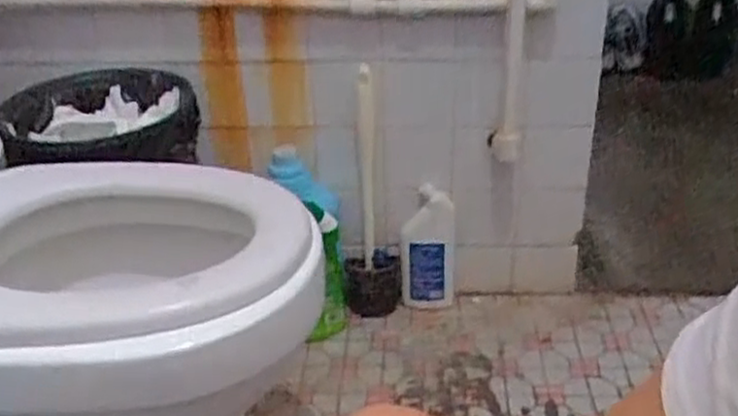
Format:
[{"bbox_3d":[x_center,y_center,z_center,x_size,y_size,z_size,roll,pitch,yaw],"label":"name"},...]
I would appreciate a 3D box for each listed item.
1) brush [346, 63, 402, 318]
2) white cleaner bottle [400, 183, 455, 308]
[{"bbox_3d":[0.005,-0.010,1.245,0.092,0.404,0.084,-1,28,1],"label":"brush"},{"bbox_3d":[0.101,0.078,1.306,0.091,0.213,0.051,1,28,5],"label":"white cleaner bottle"}]

